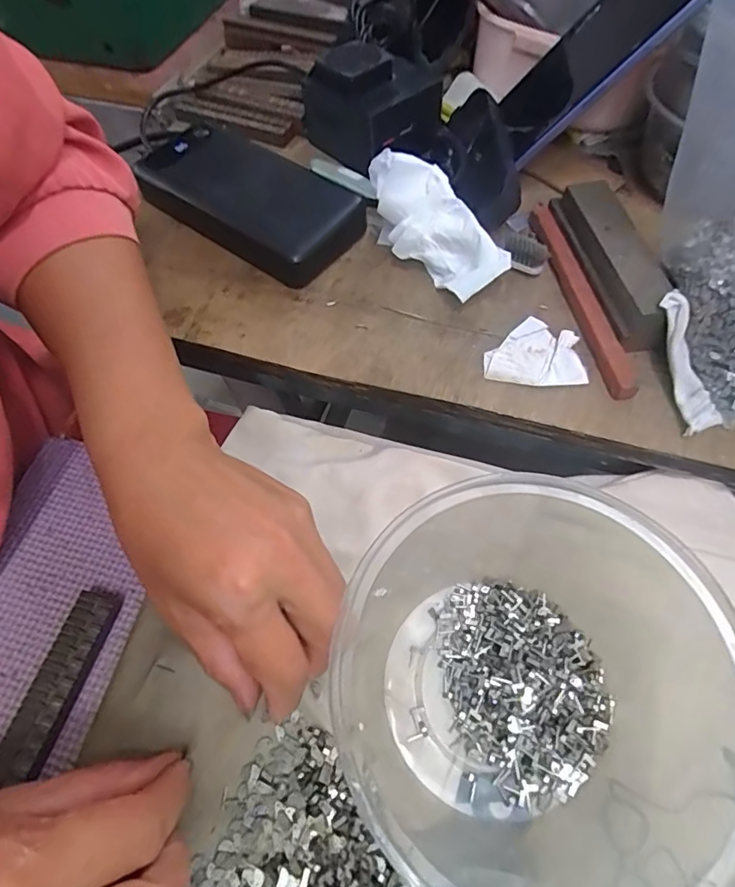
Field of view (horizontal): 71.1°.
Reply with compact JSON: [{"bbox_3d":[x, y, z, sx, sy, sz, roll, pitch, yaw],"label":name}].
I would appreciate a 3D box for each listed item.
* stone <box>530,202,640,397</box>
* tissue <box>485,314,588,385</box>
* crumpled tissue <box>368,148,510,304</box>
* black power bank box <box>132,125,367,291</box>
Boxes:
[{"bbox_3d":[0.124,-0.091,0.303,0.016,0.010,0.148,-8,60,-3],"label":"stone"},{"bbox_3d":[0.092,-0.051,0.286,0.052,0.010,0.038,3,60,3],"label":"tissue"},{"bbox_3d":[0.038,-0.128,0.305,0.036,0.054,0.093,-37,67,-14],"label":"crumpled tissue"},{"bbox_3d":[-0.081,-0.166,0.344,0.149,0.028,0.073,34,66,19],"label":"black power bank box"}]

